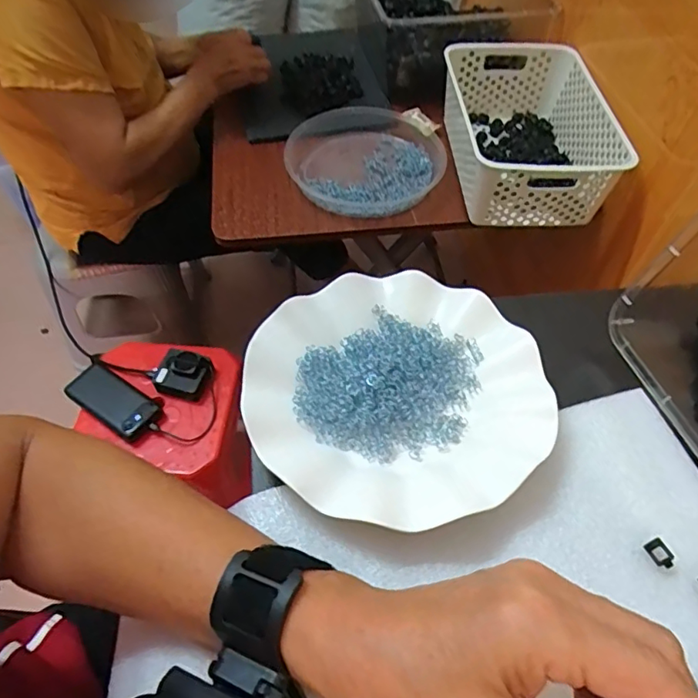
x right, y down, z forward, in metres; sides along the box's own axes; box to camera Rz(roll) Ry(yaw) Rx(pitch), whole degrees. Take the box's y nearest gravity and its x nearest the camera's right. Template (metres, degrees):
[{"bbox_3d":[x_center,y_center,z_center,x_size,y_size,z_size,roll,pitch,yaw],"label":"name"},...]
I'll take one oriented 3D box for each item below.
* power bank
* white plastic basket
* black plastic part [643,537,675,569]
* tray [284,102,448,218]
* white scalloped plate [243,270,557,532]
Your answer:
[{"bbox_3d":[-0.370,0.082,0.842,0.136,0.012,0.074,39,52,5],"label":"power bank"},{"bbox_3d":[0.250,-0.328,0.789,0.205,0.103,0.330,-1,54,-2],"label":"white plastic basket"},{"bbox_3d":[0.166,0.110,0.287,0.008,0.007,0.014,-23,59,-18],"label":"black plastic part"},{"bbox_3d":[0.031,-0.287,0.808,0.233,0.030,0.220,0,54,-1],"label":"tray"},{"bbox_3d":[0.028,0.019,0.333,0.176,0.023,0.173,1,55,-2],"label":"white scalloped plate"}]

